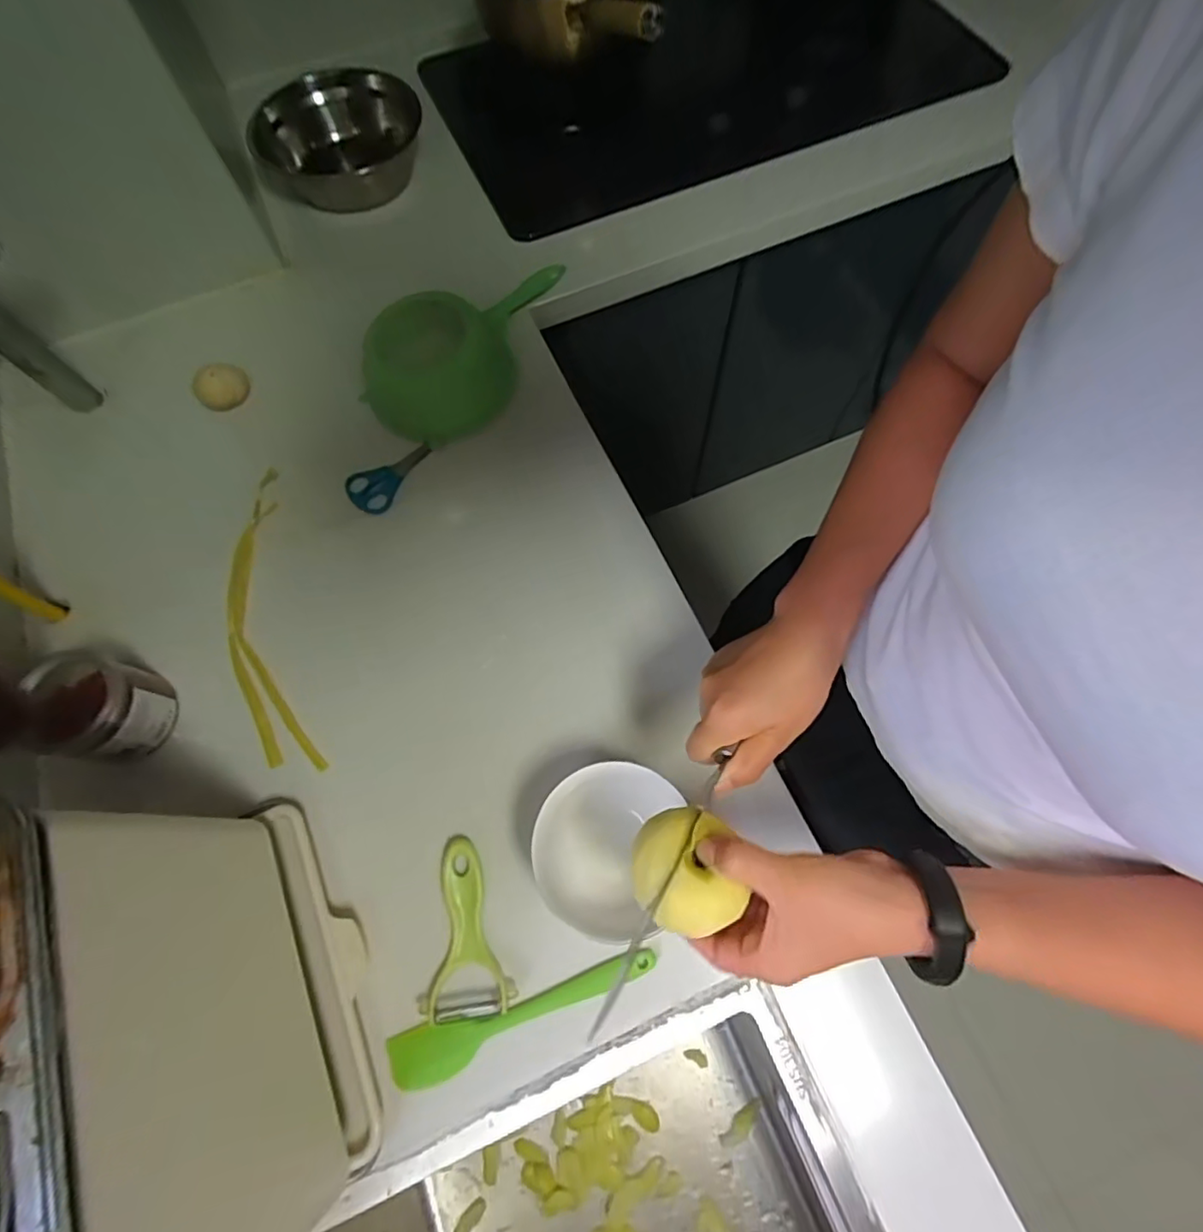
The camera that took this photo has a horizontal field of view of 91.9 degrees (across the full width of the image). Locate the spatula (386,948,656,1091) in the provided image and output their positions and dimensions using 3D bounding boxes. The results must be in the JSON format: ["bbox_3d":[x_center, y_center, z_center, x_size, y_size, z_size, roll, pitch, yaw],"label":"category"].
[{"bbox_3d":[-0.058,0.304,0.444,0.207,0.020,0.038,-19,70,-5],"label":"spatula"}]

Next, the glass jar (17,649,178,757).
[{"bbox_3d":[-0.430,0.078,0.498,0.080,0.070,0.081,0,70,1],"label":"glass jar"}]

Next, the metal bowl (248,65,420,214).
[{"bbox_3d":[-0.345,-0.621,0.783,0.217,0.100,0.248,-12,70,-3],"label":"metal bowl"}]

